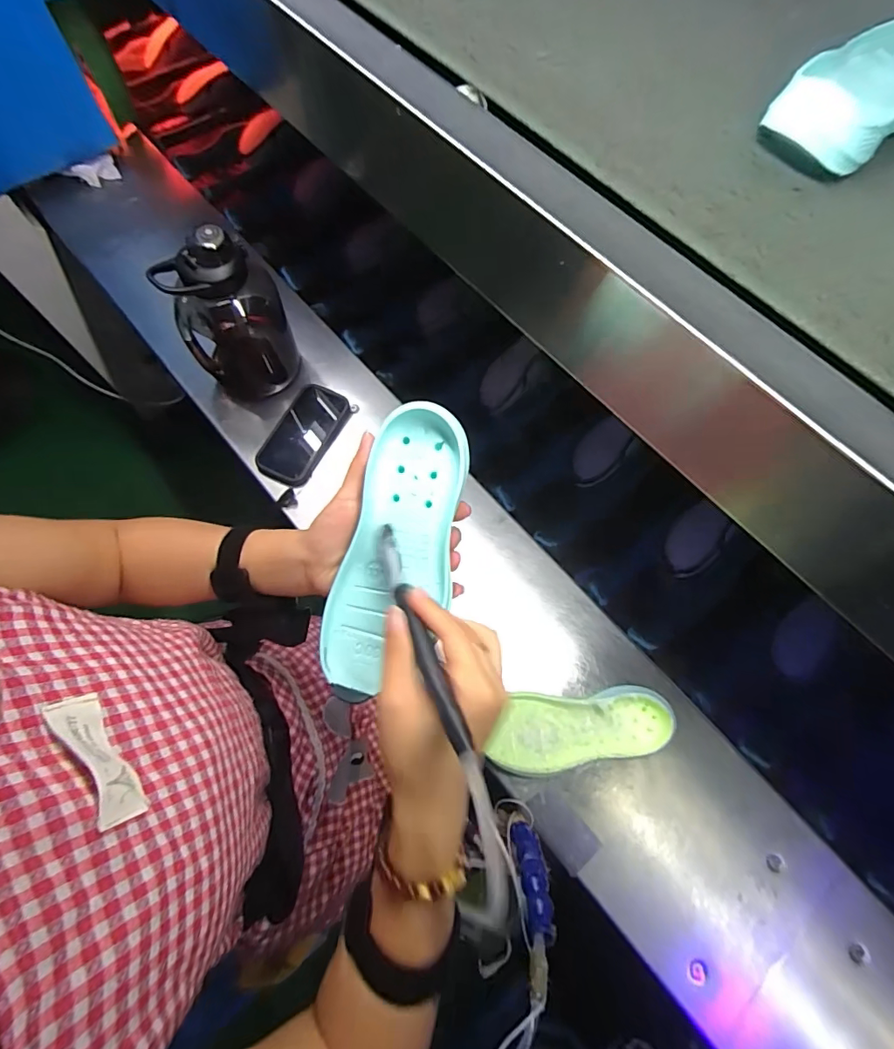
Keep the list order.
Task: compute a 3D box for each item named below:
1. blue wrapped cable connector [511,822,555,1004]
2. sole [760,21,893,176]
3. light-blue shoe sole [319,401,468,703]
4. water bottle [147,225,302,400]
[{"bbox_3d":[0.079,0.334,0.440,0.028,0.162,0.016,5,102,2],"label":"blue wrapped cable connector"},{"bbox_3d":[0.307,-0.310,0.335,0.194,0.038,0.082,-39,75,-16],"label":"sole"},{"bbox_3d":[-0.035,0.020,0.346,0.076,0.028,0.206,19,89,7],"label":"light-blue shoe sole"},{"bbox_3d":[-0.285,-0.264,0.648,0.123,0.221,0.097,-34,73,-15],"label":"water bottle"}]

